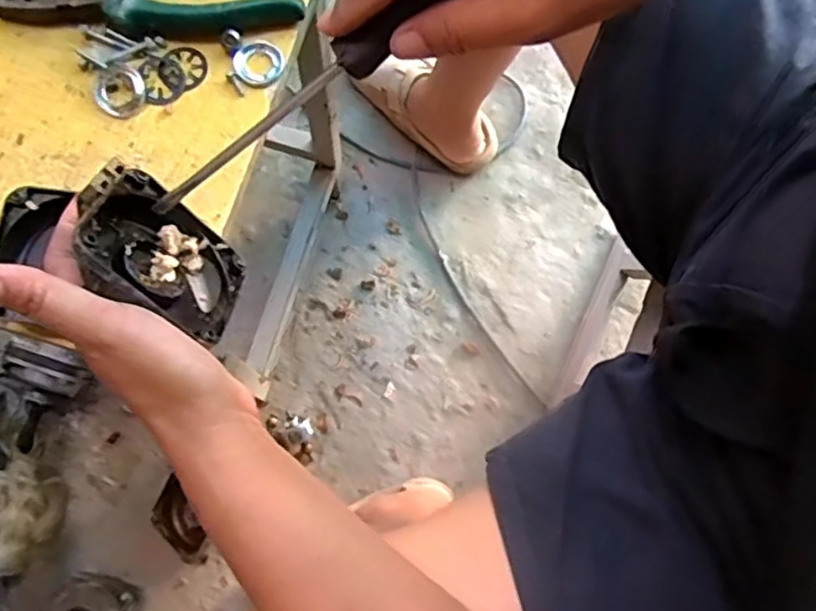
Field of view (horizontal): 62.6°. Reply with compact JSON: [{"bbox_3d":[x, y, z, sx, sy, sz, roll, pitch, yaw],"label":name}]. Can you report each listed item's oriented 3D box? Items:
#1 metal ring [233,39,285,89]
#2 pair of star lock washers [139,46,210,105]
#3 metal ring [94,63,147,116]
[{"bbox_3d":[-0.100,-0.164,0.452,0.032,0.007,0.033,1,82,-4],"label":"metal ring"},{"bbox_3d":[-0.155,-0.154,0.448,0.045,0.004,0.033,-26,89,-13],"label":"pair of star lock washers"},{"bbox_3d":[-0.189,-0.141,0.440,0.031,0.009,0.035,-1,79,2],"label":"metal ring"}]

